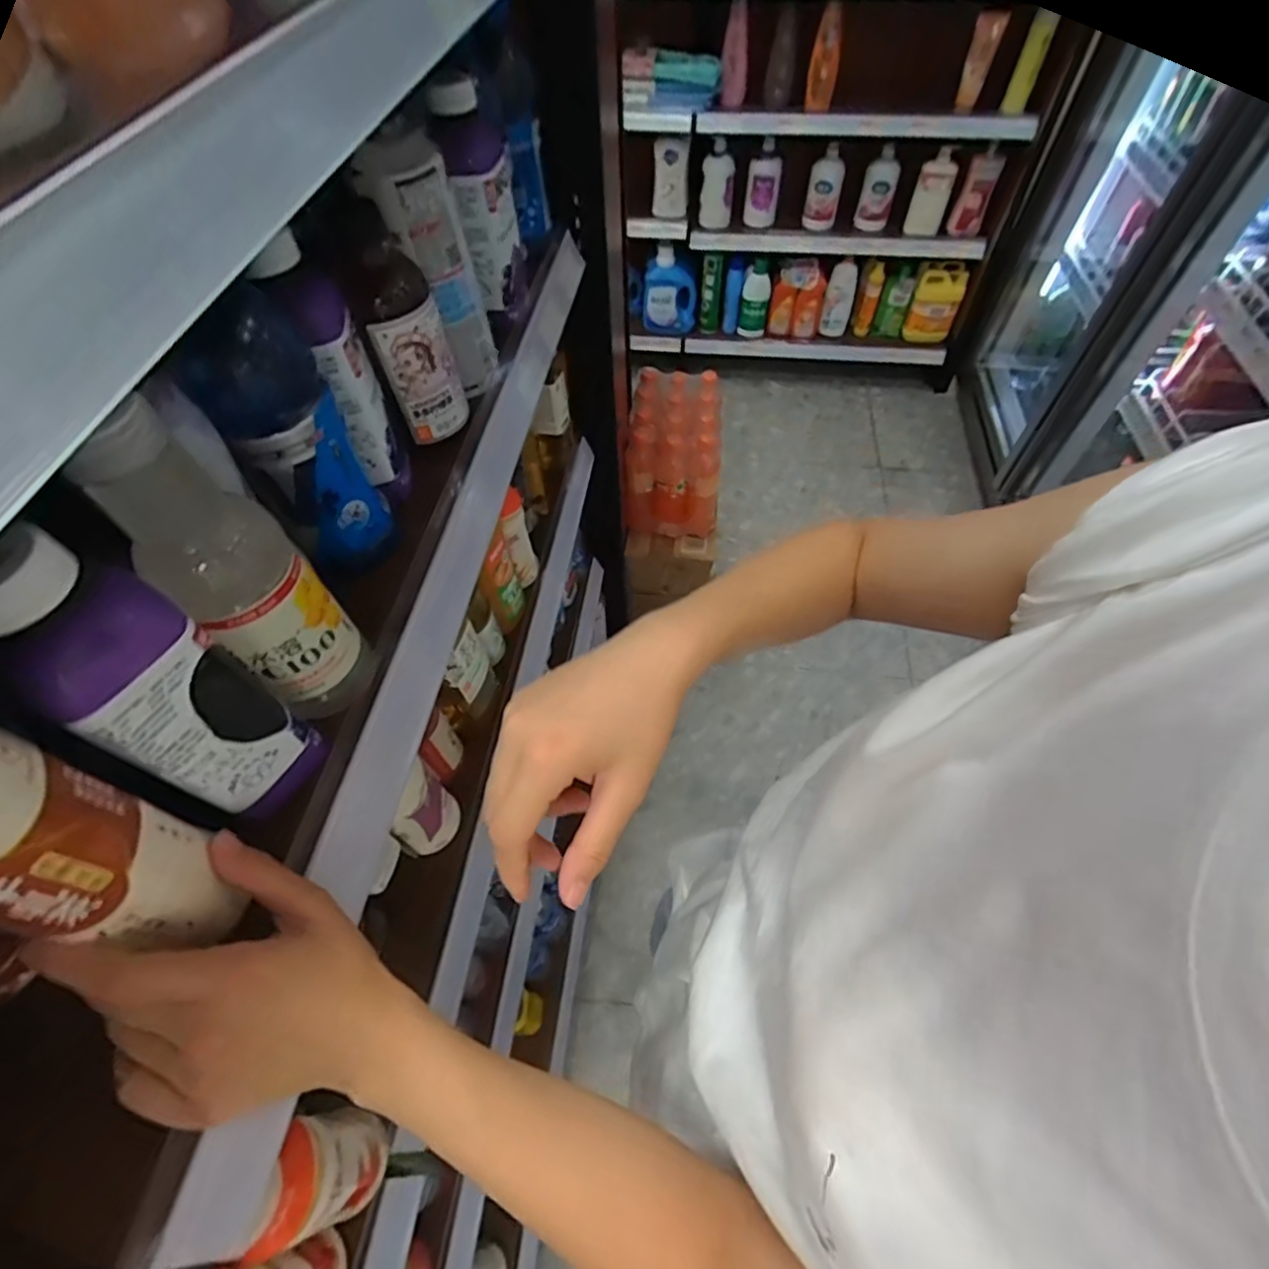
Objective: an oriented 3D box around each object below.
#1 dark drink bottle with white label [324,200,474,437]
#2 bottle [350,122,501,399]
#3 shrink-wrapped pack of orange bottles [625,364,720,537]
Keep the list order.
[{"bbox_3d":[-0.168,-0.225,0.450,0.058,0.149,0.064,-13,57,-8],"label":"dark drink bottle with white label"},{"bbox_3d":[-0.152,-0.278,0.476,0.054,0.173,0.058,9,57,7],"label":"bottle"},{"bbox_3d":[0.084,-0.371,1.252,0.178,0.226,0.236,5,57,4],"label":"shrink-wrapped pack of orange bottles"}]

